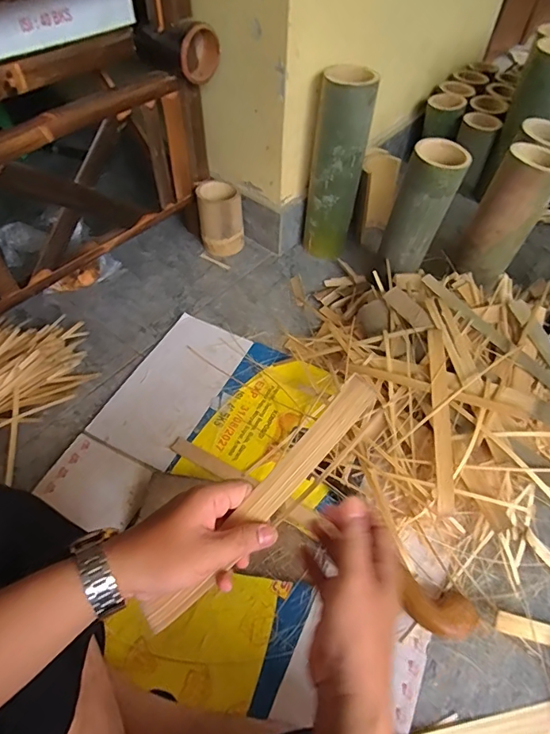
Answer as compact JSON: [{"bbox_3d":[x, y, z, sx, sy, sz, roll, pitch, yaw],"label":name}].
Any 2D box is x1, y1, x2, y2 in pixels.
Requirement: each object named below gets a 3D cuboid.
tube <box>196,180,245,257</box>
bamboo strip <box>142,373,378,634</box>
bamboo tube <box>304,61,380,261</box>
[{"bbox_3d":[-0.110,-0.298,0.913,0.087,0.120,0.086,-4,54,-6],"label":"tube"},{"bbox_3d":[-0.010,0.115,0.384,0.030,0.022,0.267,41,89,24],"label":"bamboo strip"},{"bbox_3d":[0.112,-0.359,0.836,0.093,0.324,0.080,8,53,3],"label":"bamboo tube"}]

